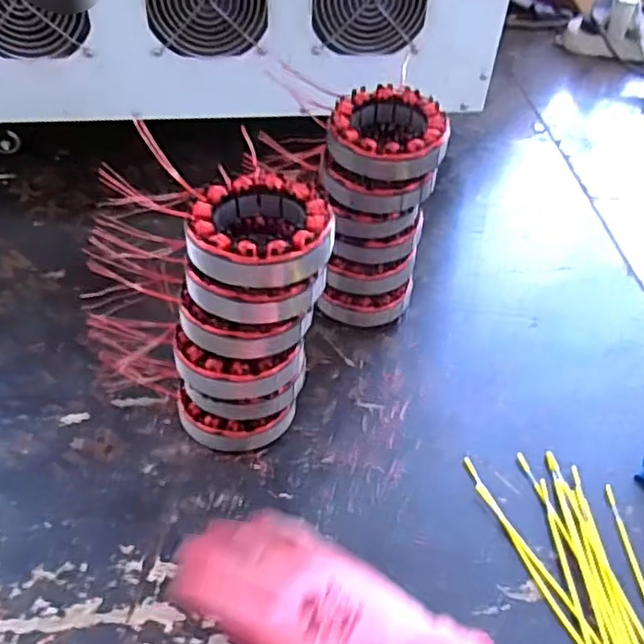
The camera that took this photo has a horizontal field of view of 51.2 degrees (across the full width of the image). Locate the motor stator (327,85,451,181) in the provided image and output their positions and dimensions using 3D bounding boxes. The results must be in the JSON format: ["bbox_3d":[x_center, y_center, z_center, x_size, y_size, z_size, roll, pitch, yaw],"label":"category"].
[{"bbox_3d":[0.048,-0.140,0.504,0.084,0.036,0.084,0,46,-5],"label":"motor stator"}]

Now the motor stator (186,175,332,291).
[{"bbox_3d":[-0.036,-0.056,0.408,0.084,0.028,0.087,2,46,-3],"label":"motor stator"}]

